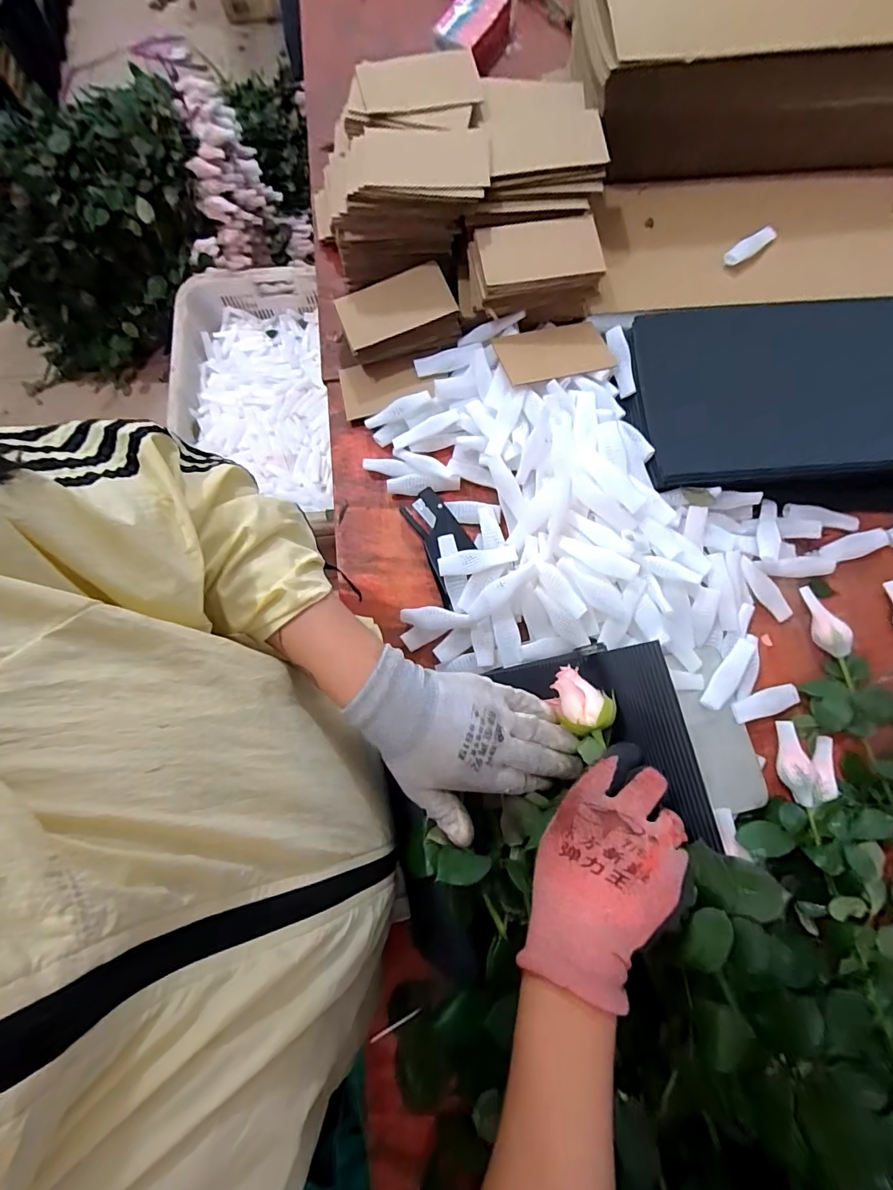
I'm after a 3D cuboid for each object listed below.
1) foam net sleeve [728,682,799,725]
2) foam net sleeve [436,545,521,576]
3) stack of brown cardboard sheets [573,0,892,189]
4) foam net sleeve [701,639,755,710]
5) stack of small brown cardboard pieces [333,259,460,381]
[{"bbox_3d":[0.350,0.121,0.519,0.090,0.009,0.028,-12,78,-16],"label":"foam net sleeve"},{"bbox_3d":[0.034,-0.038,0.526,0.087,0.014,0.025,-10,79,-1],"label":"foam net sleeve"},{"bbox_3d":[0.455,-0.692,0.607,0.560,0.120,0.247,-7,79,0],"label":"stack of brown cardboard sheets"},{"bbox_3d":[0.309,0.088,0.520,0.023,0.019,0.088,37,81,8],"label":"foam net sleeve"},{"bbox_3d":[-0.061,-0.346,0.602,0.135,0.060,0.093,-21,79,-3],"label":"stack of small brown cardboard pieces"}]

